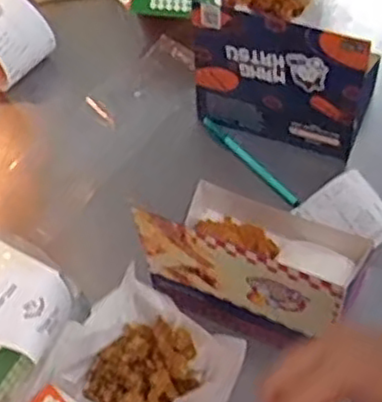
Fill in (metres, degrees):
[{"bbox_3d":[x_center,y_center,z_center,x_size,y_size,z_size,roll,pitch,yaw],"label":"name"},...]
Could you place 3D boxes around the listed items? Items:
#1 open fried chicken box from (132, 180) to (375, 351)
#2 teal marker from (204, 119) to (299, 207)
[{"bbox_3d":[0.064,0.033,0.619,0.178,0.153,0.134,18,60,16],"label":"open fried chicken box"},{"bbox_3d":[0.064,-0.044,0.756,0.014,0.010,0.146,-36,61,-18],"label":"teal marker"}]

